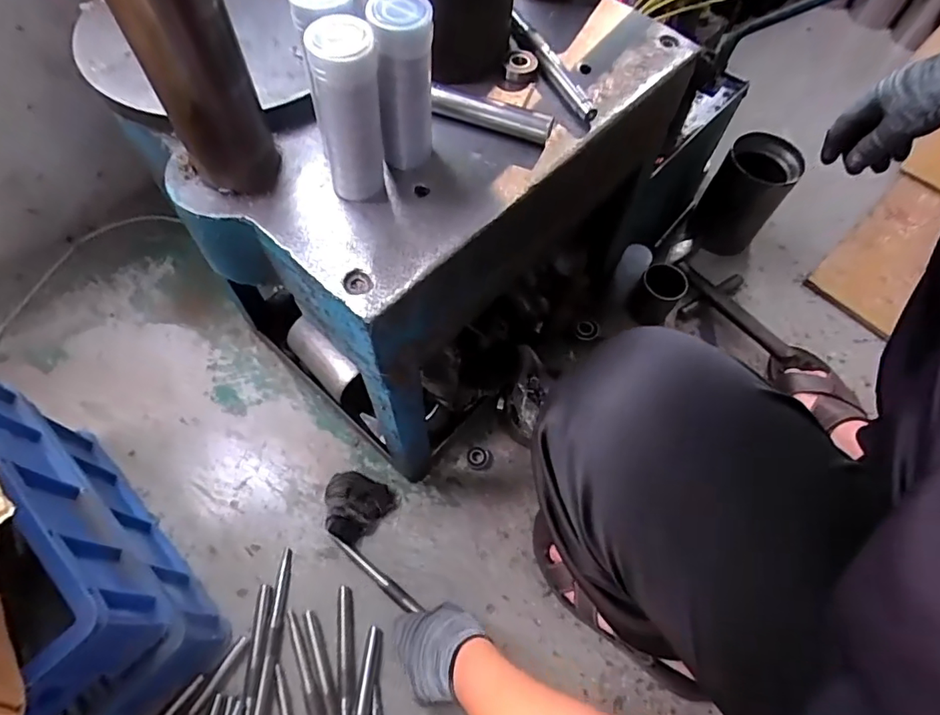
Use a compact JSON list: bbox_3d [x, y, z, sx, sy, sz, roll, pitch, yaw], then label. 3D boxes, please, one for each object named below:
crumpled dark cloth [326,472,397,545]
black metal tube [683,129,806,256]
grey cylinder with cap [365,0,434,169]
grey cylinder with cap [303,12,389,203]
[{"bbox_3d":[-0.156,0.207,0.728,0.086,0.043,0.086,14,63,6],"label":"crumpled dark cloth"},{"bbox_3d":[0.475,-0.278,0.932,0.118,0.172,0.128,30,65,13],"label":"black metal tube"},{"bbox_3d":[-0.047,-0.193,0.391,0.041,0.126,0.035,-2,62,-3],"label":"grey cylinder with cap"},{"bbox_3d":[-0.084,-0.163,0.373,0.044,0.129,0.034,-15,64,-9],"label":"grey cylinder with cap"}]

